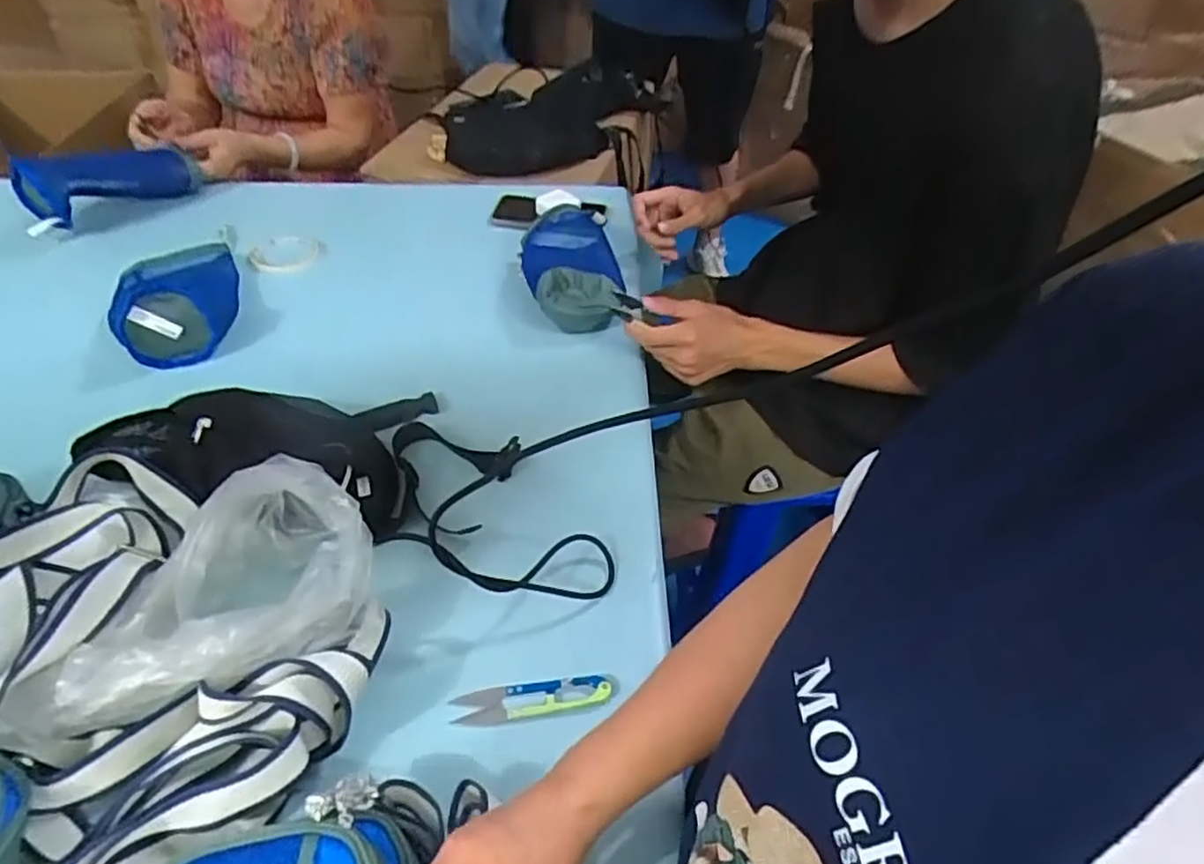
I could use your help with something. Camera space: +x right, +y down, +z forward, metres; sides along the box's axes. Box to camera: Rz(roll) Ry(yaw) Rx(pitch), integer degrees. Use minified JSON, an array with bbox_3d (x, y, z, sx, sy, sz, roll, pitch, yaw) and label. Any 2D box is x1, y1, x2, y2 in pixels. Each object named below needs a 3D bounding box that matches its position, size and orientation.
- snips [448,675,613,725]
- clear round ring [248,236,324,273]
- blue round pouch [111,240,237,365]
[{"bbox_3d":[-0.053,0.202,0.529,0.117,0.010,0.026,-5,46,-7],"label":"snips"},{"bbox_3d":[-0.433,-0.243,0.961,0.093,0.013,0.093,-7,46,-9],"label":"clear round ring"},{"bbox_3d":[-0.519,-0.175,0.848,0.136,0.088,0.211,-16,48,-17],"label":"blue round pouch"}]

